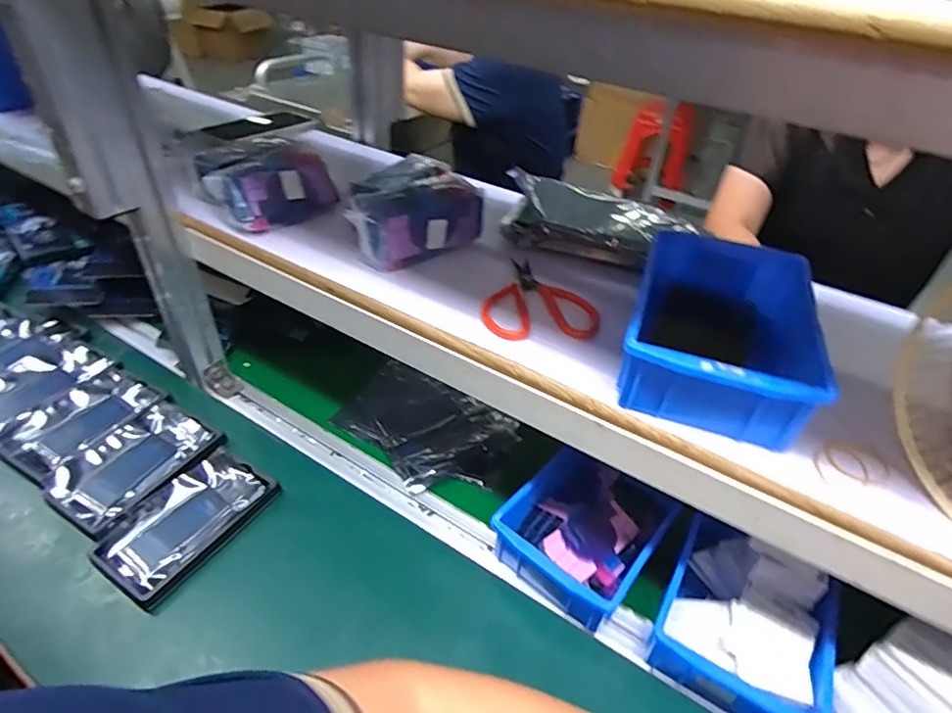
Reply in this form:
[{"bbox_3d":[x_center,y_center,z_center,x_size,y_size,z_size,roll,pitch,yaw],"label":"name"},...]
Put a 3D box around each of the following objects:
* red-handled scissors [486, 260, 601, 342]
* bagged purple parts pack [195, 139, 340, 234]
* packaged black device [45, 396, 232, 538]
[{"bbox_3d":[0.056,-0.056,0.515,0.100,0.012,0.124,1,38,-5],"label":"red-handled scissors"},{"bbox_3d":[-0.235,-0.195,0.607,0.112,0.060,0.120,30,45,28],"label":"bagged purple parts pack"},{"bbox_3d":[-0.375,0.119,0.613,0.109,0.018,0.158,22,41,20],"label":"packaged black device"}]

